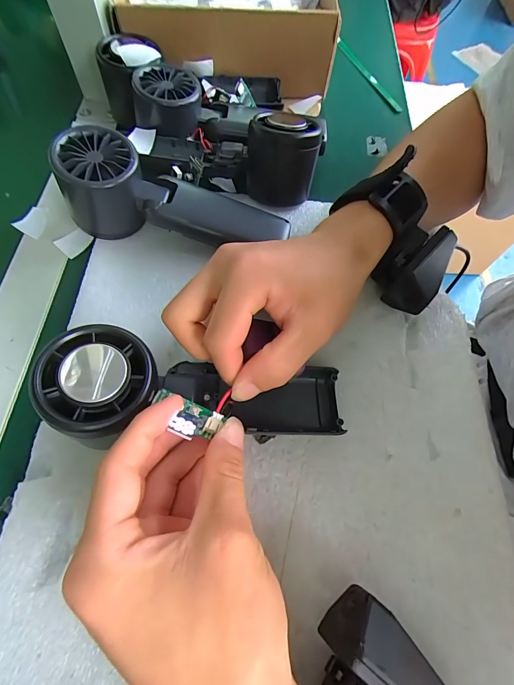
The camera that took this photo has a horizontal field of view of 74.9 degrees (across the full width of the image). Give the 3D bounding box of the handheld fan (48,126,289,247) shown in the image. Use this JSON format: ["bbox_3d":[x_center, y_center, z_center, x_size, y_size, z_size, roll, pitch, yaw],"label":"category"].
[{"bbox_3d":[-0.058,-0.099,0.250,0.161,0.054,0.057,9,65,-14],"label":"handheld fan"}]

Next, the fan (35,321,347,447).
[{"bbox_3d":[-0.026,0.029,0.184,0.163,0.031,0.054,11,64,-23],"label":"fan"}]

